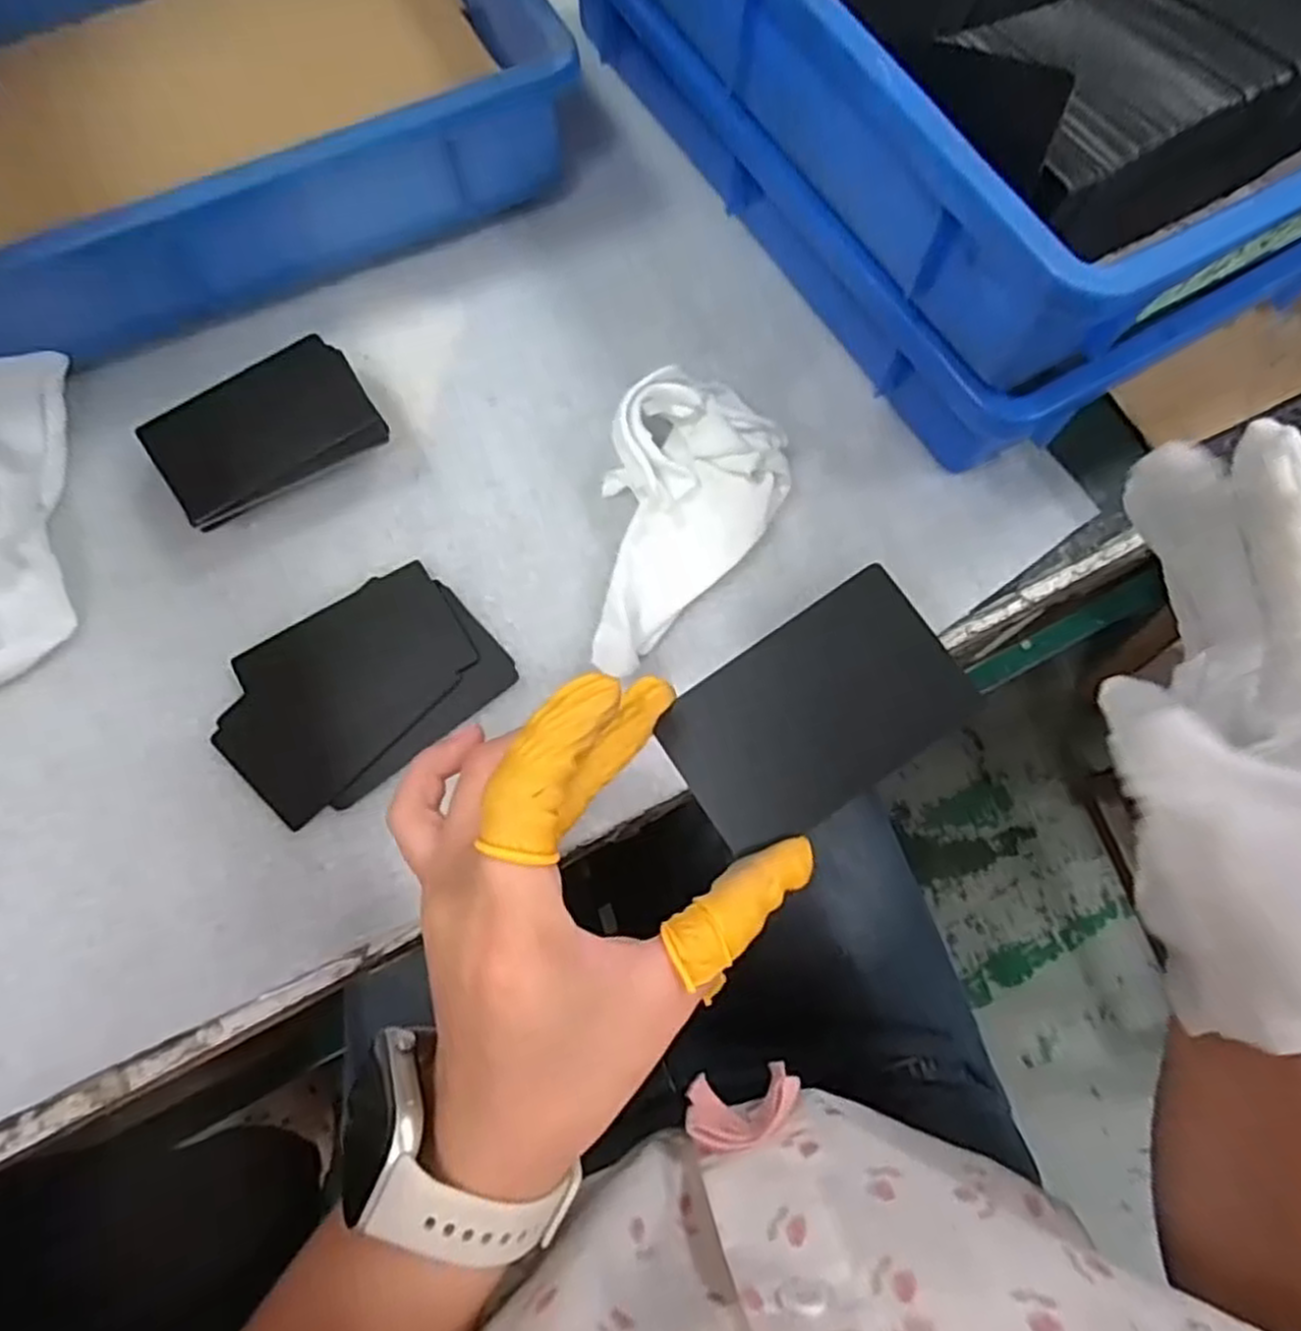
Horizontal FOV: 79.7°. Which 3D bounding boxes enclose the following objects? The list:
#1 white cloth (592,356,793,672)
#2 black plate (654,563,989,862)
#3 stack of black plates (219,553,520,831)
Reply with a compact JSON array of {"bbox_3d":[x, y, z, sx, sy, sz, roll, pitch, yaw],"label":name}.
[{"bbox_3d":[0.004,-0.065,0.324,0.073,0.030,0.127,39,75,10],"label":"white cloth"},{"bbox_3d":[0.049,0.014,0.233,0.085,0.004,0.053,-35,79,1],"label":"black plate"},{"bbox_3d":[-0.117,0.008,0.312,0.105,0.005,0.074,-37,77,-13],"label":"stack of black plates"}]

